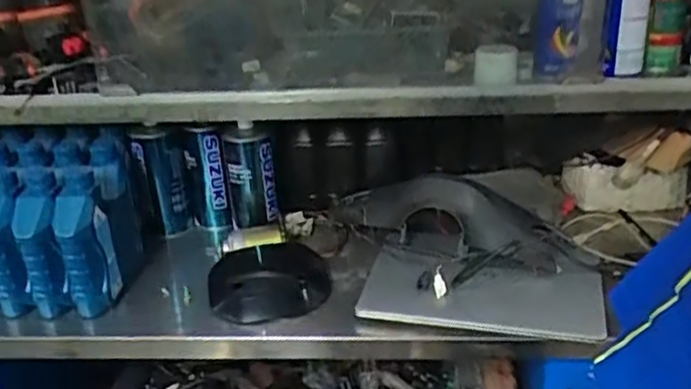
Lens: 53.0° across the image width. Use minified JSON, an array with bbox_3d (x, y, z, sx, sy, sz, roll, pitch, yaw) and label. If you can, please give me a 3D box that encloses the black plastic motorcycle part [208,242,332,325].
[{"bbox_3d":[-0.115,0.133,1.055,0.182,0.045,0.156,-7,26,-9],"label":"black plastic motorcycle part"}]

